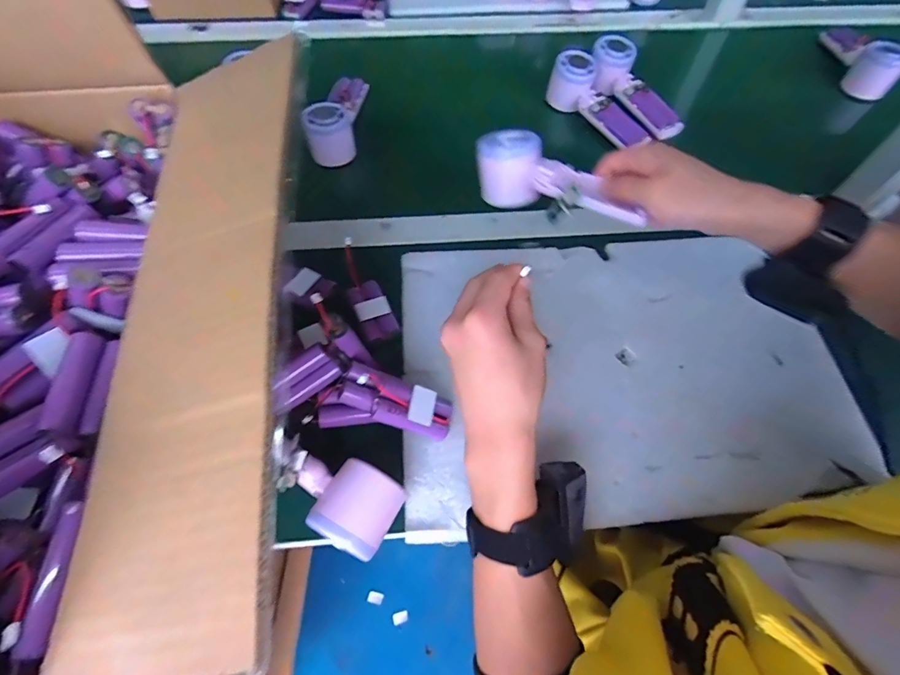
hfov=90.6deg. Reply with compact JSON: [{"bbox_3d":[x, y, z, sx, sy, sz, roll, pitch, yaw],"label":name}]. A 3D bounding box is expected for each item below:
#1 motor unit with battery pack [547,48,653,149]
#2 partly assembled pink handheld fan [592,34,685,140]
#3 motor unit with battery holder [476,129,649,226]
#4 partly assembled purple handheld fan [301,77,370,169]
[{"bbox_3d":[0.197,-0.315,0.605,0.053,0.052,0.158,-40,84,-20],"label":"motor unit with battery pack"},{"bbox_3d":[0.250,-0.340,0.614,0.053,0.044,0.165,-31,82,-17],"label":"partly assembled pink handheld fan"},{"bbox_3d":[0.097,-0.133,0.397,0.153,0.050,0.055,31,65,22],"label":"motor unit with battery holder"},{"bbox_3d":[-0.146,-0.293,0.573,0.054,0.052,0.167,4,65,-1],"label":"partly assembled purple handheld fan"}]

